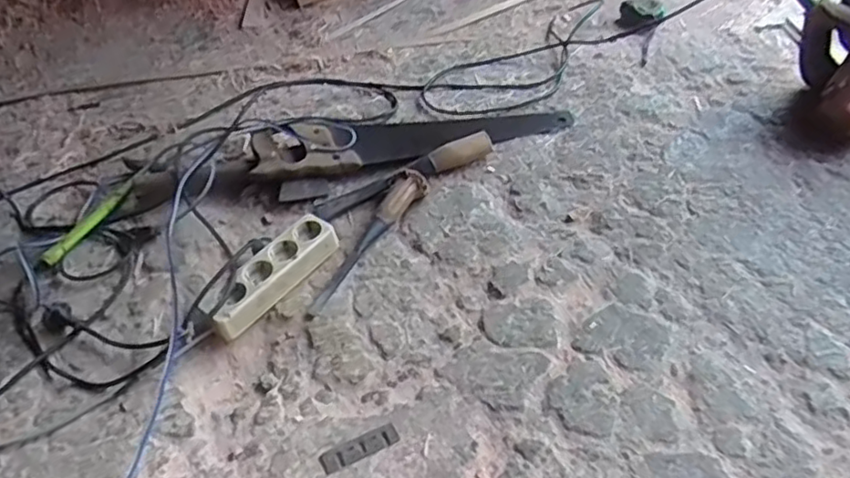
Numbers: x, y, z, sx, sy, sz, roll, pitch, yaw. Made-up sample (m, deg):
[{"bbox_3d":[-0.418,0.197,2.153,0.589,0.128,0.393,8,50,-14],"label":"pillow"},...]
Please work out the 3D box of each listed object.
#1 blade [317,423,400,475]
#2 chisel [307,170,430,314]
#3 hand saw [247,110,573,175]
[{"bbox_3d":[-0.070,0.221,0.694,0.083,0.004,0.025,-23,47,-15],"label":"blade"},{"bbox_3d":[-0.082,-0.006,0.891,0.045,0.047,0.259,22,52,27],"label":"chisel"},{"bbox_3d":[-0.019,-0.165,1.044,0.513,0.048,0.124,-10,45,-2],"label":"hand saw"}]

